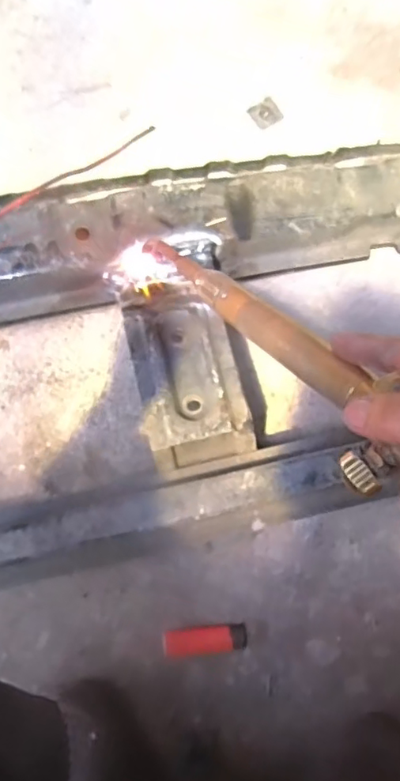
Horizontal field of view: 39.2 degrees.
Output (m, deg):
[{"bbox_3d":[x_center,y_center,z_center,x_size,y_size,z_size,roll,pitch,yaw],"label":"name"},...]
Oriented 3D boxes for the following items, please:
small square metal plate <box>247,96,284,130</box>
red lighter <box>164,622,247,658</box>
[{"bbox_3d":[0.079,-0.330,0.670,0.033,0.004,0.033,-34,80,-6],"label":"small square metal plate"},{"bbox_3d":[0.006,0.246,0.550,0.082,0.015,0.028,-1,78,-13],"label":"red lighter"}]

